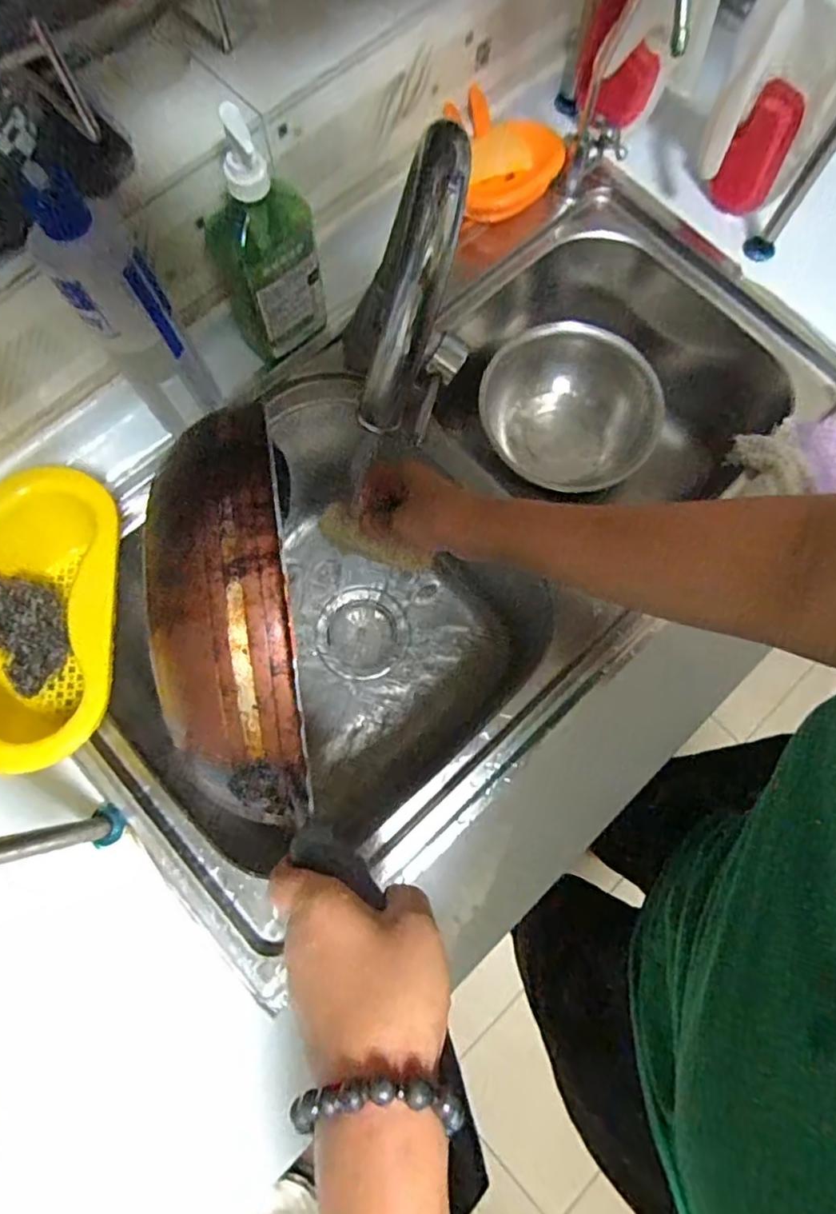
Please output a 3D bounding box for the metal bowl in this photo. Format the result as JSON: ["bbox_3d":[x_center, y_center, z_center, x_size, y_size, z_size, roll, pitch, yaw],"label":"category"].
[{"bbox_3d":[0.185,-0.232,0.739,0.208,0.101,0.187,3,75,0],"label":"metal bowl"}]

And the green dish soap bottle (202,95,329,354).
[{"bbox_3d":[-0.127,-0.292,0.494,0.086,0.205,0.062,-15,76,-5],"label":"green dish soap bottle"}]

